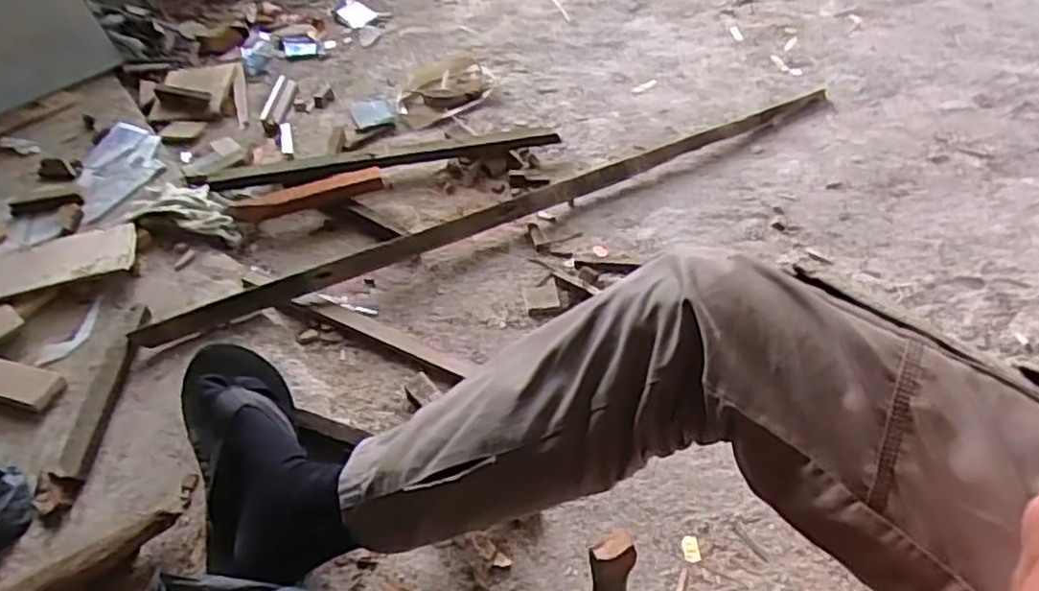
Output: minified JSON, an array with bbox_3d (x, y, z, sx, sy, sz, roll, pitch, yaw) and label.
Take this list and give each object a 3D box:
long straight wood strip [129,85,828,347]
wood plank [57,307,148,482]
[{"bbox_3d":[0.014,-0.146,1.104,1.162,0.033,0.038,-21,47,-16],"label":"long straight wood strip"},{"bbox_3d":[-0.523,0.106,0.884,0.051,0.029,0.260,-6,45,2],"label":"wood plank"}]

